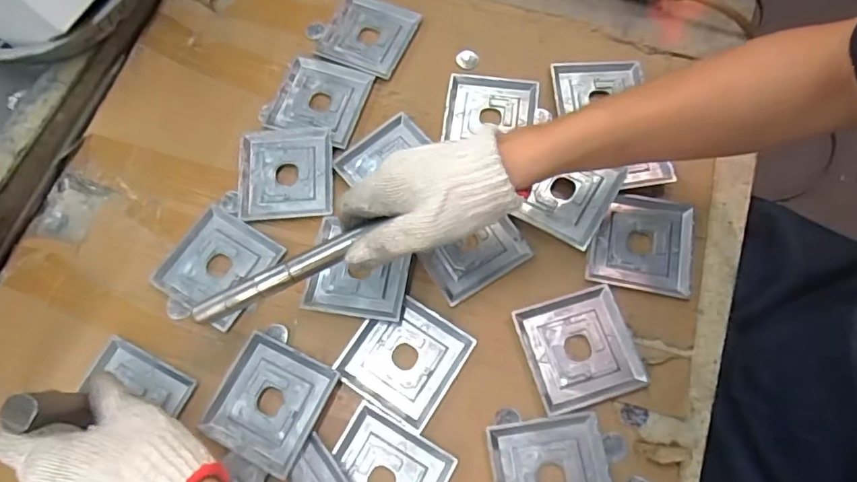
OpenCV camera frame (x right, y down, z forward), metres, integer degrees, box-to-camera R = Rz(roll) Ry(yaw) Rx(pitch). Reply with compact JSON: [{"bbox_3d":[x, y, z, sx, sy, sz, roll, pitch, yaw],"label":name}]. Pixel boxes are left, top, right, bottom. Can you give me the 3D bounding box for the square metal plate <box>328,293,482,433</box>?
[{"bbox_3d":[-0.020,0.098,0.442,0.089,0.005,0.089,30,74,12],"label":"square metal plate"}]

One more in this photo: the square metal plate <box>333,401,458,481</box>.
[{"bbox_3d":[-0.037,0.190,0.410,0.090,0.004,0.089,29,74,11],"label":"square metal plate"}]

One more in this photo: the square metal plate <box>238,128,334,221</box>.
[{"bbox_3d":[-0.138,-0.067,0.505,0.089,0.010,0.094,-4,70,1],"label":"square metal plate"}]

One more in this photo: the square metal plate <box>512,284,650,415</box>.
[{"bbox_3d":[0.128,0.090,0.440,0.089,0.004,0.089,-16,71,-4],"label":"square metal plate"}]

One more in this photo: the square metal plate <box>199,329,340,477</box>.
[{"bbox_3d":[-0.132,0.131,0.428,0.089,0.013,0.090,23,73,10],"label":"square metal plate"}]

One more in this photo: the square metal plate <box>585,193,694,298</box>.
[{"bbox_3d":[0.192,0.001,0.469,0.089,0.008,0.088,11,71,6],"label":"square metal plate"}]

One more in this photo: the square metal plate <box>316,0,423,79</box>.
[{"bbox_3d":[-0.064,-0.223,0.561,0.089,0.009,0.090,20,72,9],"label":"square metal plate"}]

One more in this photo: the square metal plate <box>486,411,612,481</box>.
[{"bbox_3d":[0.097,0.187,0.408,0.089,0.005,0.090,-8,70,-1],"label":"square metal plate"}]

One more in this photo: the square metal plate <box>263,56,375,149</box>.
[{"bbox_3d":[-0.110,-0.145,0.533,0.092,0.008,0.090,17,72,8],"label":"square metal plate"}]

